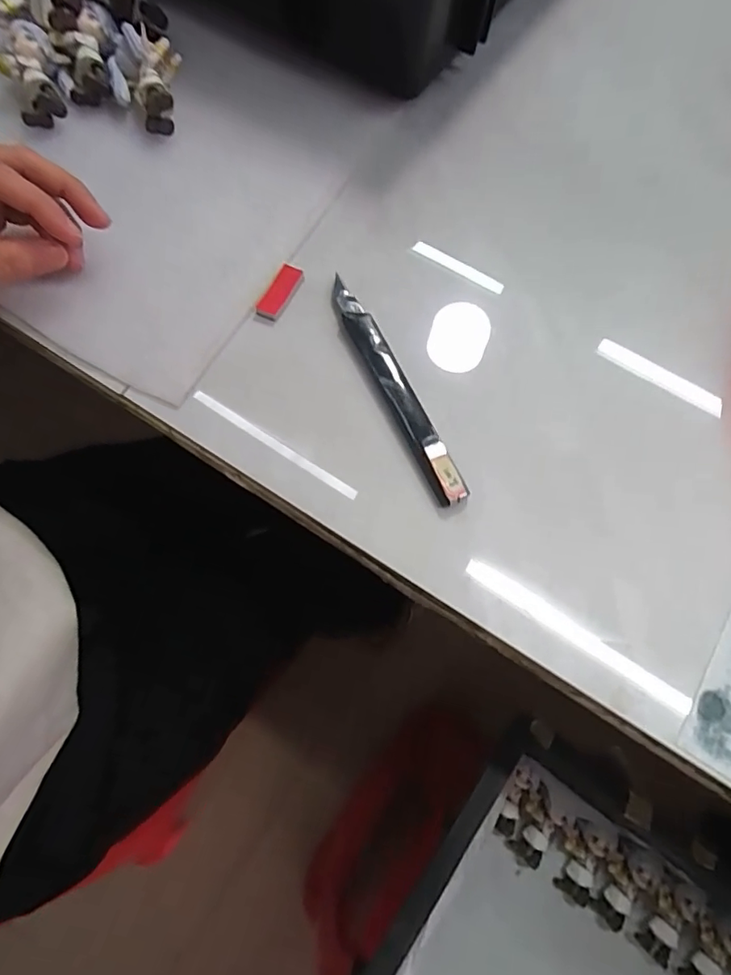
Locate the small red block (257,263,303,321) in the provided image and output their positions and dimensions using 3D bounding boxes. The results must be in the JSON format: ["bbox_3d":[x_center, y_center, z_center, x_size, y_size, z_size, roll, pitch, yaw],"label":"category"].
[{"bbox_3d":[-0.048,-0.111,0.308,0.014,0.005,0.036,27,74,7],"label":"small red block"}]

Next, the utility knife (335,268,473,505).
[{"bbox_3d":[0.017,-0.053,0.287,0.016,0.009,0.138,-24,74,-8],"label":"utility knife"}]

